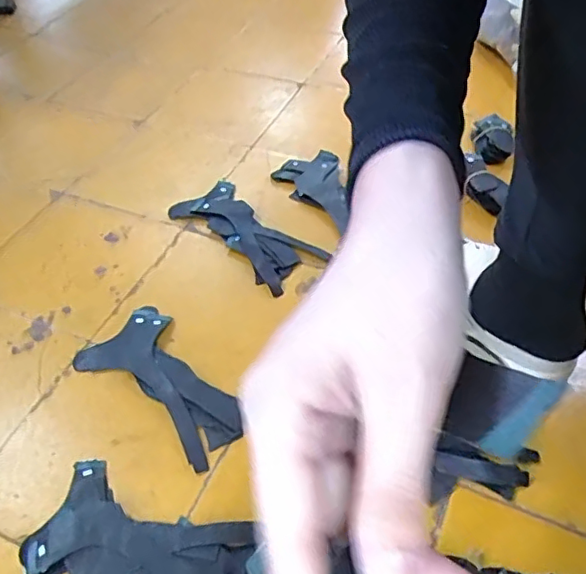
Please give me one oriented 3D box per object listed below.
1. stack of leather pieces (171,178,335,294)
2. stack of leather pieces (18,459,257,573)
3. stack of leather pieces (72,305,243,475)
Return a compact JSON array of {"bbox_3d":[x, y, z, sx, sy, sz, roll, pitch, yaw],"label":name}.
[{"bbox_3d":[-0.062,-0.074,0.759,0.092,0.012,0.211,-37,56,-27],"label":"stack of leather pieces"},{"bbox_3d":[-0.123,0.221,0.488,0.200,0.010,0.103,17,52,20],"label":"stack of leather pieces"},{"bbox_3d":[-0.129,0.093,0.606,0.195,0.011,0.099,30,57,28],"label":"stack of leather pieces"}]

